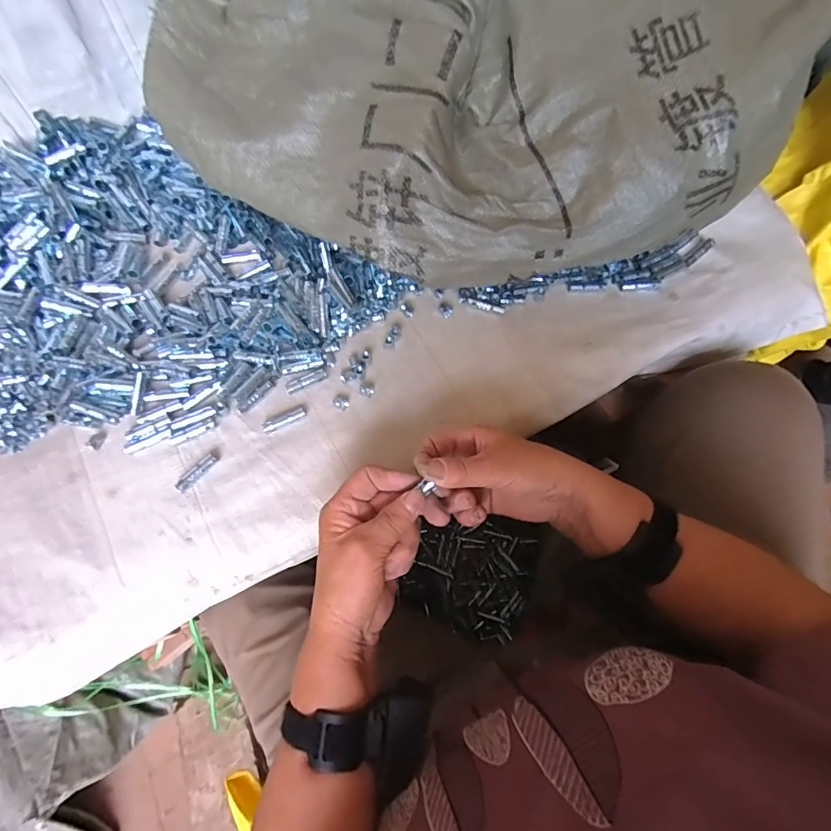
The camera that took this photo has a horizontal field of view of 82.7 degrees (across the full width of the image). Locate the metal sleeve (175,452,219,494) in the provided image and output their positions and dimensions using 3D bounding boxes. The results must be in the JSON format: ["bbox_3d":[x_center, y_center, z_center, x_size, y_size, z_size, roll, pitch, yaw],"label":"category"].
[{"bbox_3d":[-0.201,0.052,0.436,0.012,0.008,0.043,39,74,13],"label":"metal sleeve"}]

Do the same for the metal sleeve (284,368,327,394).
[{"bbox_3d":[-0.110,-0.035,0.477,0.042,0.008,0.014,-27,72,-23],"label":"metal sleeve"}]

